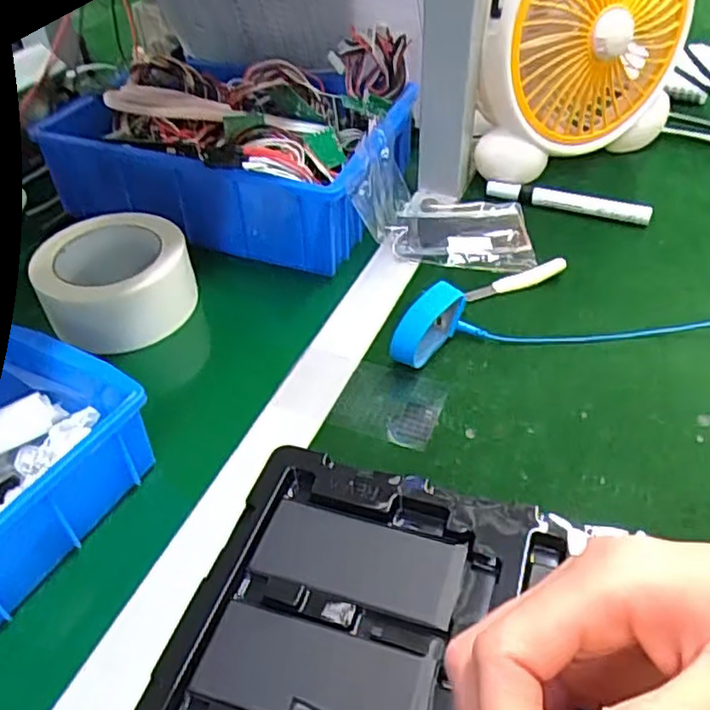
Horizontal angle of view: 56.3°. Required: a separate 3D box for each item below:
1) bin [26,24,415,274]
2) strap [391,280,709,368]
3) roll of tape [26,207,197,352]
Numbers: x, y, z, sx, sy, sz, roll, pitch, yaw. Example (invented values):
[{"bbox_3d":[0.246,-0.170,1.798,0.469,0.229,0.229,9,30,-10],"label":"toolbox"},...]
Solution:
[{"bbox_3d":[-0.101,-0.195,0.583,0.282,0.116,0.204,9,46,12],"label":"bin"},{"bbox_3d":[0.176,-0.015,0.450,0.300,0.041,0.054,2,44,5],"label":"strap"},{"bbox_3d":[-0.174,-0.059,0.492,0.103,0.057,0.101,0,46,0],"label":"roll of tape"}]

